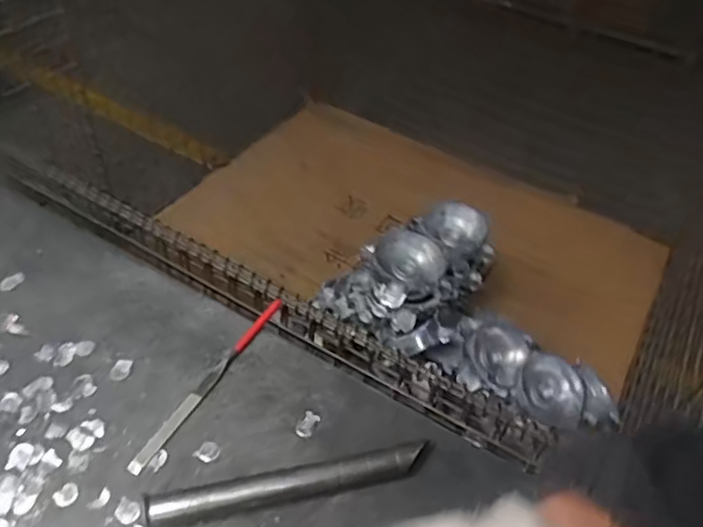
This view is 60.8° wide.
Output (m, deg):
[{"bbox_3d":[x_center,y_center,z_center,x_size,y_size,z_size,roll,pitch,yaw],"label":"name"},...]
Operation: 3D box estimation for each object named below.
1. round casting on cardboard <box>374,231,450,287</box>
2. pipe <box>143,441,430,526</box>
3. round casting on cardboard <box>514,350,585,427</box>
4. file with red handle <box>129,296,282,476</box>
[{"bbox_3d":[0.103,-0.003,1.035,0.122,0.033,0.121,3,46,-4],"label":"round casting on cardboard"},{"bbox_3d":[-0.040,0.148,0.399,0.183,0.020,0.019,-7,48,-12],"label":"pipe"},{"bbox_3d":[0.352,0.228,1.059,0.122,0.047,0.127,3,46,-4],"label":"round casting on cardboard"},{"bbox_3d":[-0.105,0.086,0.458,0.012,0.011,0.171,26,50,18],"label":"file with red handle"}]

